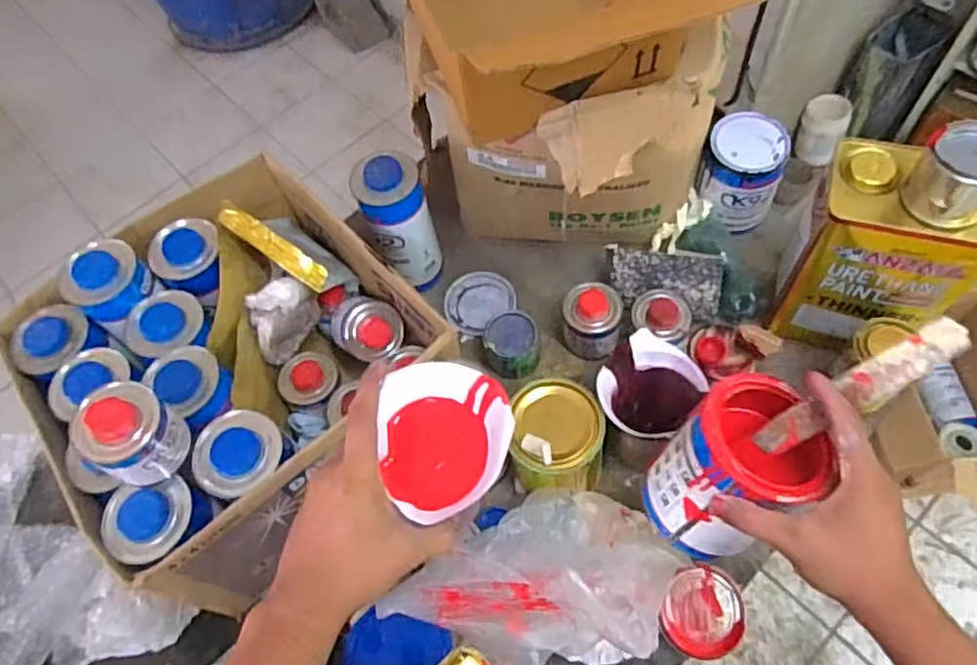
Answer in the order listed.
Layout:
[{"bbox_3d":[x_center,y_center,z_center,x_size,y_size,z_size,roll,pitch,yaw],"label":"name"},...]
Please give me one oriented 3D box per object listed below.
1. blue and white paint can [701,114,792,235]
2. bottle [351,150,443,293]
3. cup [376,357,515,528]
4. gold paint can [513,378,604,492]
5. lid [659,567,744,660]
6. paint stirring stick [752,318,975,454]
[{"bbox_3d":[0.333,-0.209,0.860,0.095,0.115,0.098,-3,60,5],"label":"blue and white paint can"},{"bbox_3d":[-0.113,-0.136,0.839,0.090,0.200,0.073,-17,60,-3],"label":"bottle"},{"bbox_3d":[-0.032,0.083,0.483,0.090,0.104,0.116,1,65,2],"label":"cup"},{"bbox_3d":[0.077,0.119,0.711,0.101,0.116,0.107,-3,60,5],"label":"gold paint can"},{"bbox_3d":[0.227,0.295,0.683,0.087,0.024,0.087,0,65,1],"label":"lid"},{"bbox_3d":[0.265,0.044,0.470,0.156,0.007,0.027,-42,63,29],"label":"paint stirring stick"}]

